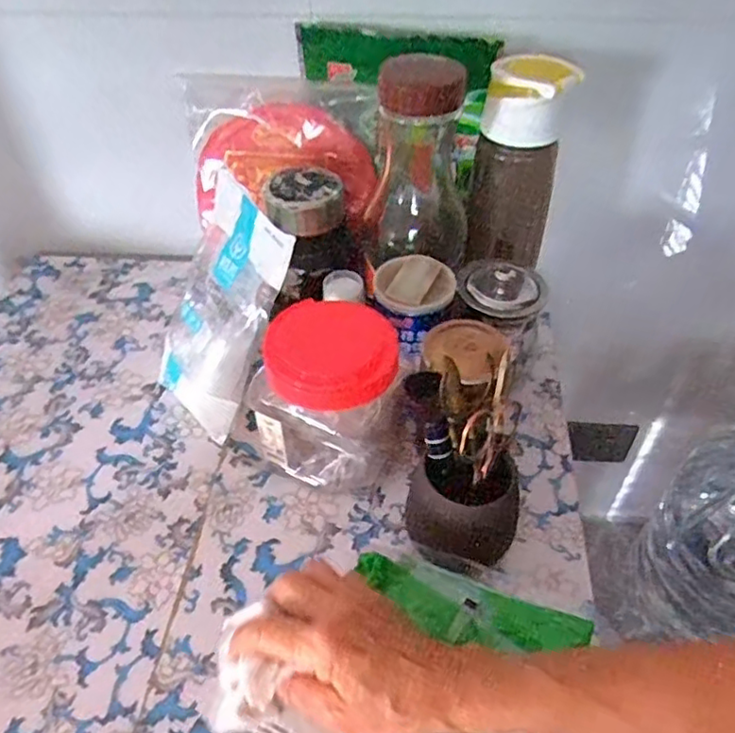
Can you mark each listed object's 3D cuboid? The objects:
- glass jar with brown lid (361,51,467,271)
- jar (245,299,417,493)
[{"bbox_3d":[0.037,-0.173,0.527,0.080,0.152,0.087,-1,46,1],"label":"glass jar with brown lid"},{"bbox_3d":[-0.024,0.027,0.497,0.103,0.134,0.093,17,49,16],"label":"jar"}]

